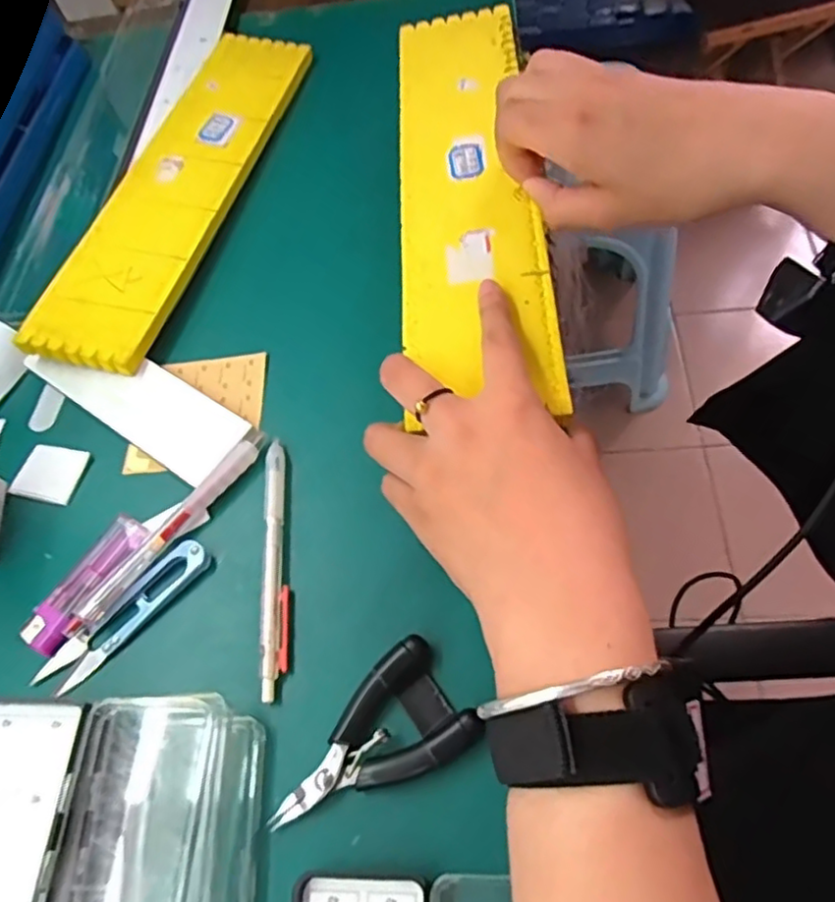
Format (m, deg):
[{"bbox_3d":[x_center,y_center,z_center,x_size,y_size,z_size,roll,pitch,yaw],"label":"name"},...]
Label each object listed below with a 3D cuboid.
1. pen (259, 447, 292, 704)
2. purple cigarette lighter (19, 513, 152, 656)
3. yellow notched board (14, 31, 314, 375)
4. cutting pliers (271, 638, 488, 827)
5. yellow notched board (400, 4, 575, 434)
[{"bbox_3d":[-0.075,0.057,0.345,0.014,0.011,0.136,-10,60,3],"label":"pen"},{"bbox_3d":[-0.175,0.068,0.349,0.024,0.008,0.077,24,67,20],"label":"purple cigarette lighter"},{"bbox_3d":[-0.171,-0.203,0.487,0.085,0.009,0.338,13,62,7],"label":"yellow notched board"},{"bbox_3d":[-0.023,0.130,0.294,0.093,0.024,0.052,-32,61,-10],"label":"cutting pliers"},{"bbox_3d":[0.028,-0.167,0.402,0.078,0.017,0.336,-3,61,-1],"label":"yellow notched board"}]

